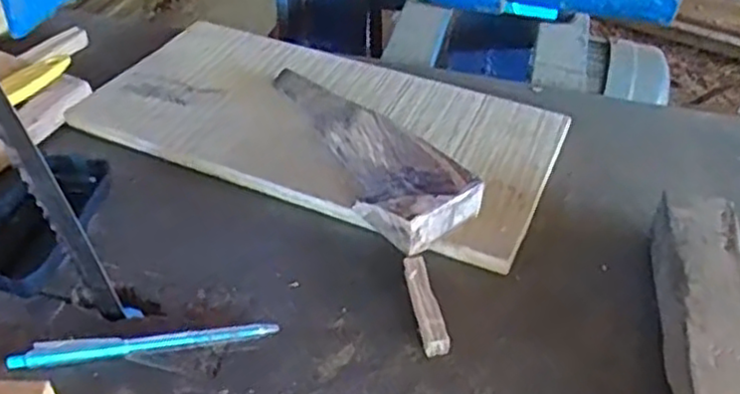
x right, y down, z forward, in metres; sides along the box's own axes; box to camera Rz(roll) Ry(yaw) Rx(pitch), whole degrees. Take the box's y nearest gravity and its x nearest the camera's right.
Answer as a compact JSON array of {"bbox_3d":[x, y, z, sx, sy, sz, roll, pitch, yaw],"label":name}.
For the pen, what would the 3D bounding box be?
[{"bbox_3d":[-0.122,0.078,0.385,0.138,0.016,0.012,-10,42,-6],"label":"pen"}]

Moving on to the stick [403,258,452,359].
[{"bbox_3d":[0.031,0.063,0.408,0.015,0.016,0.065,-10,42,-7],"label":"stick"}]

